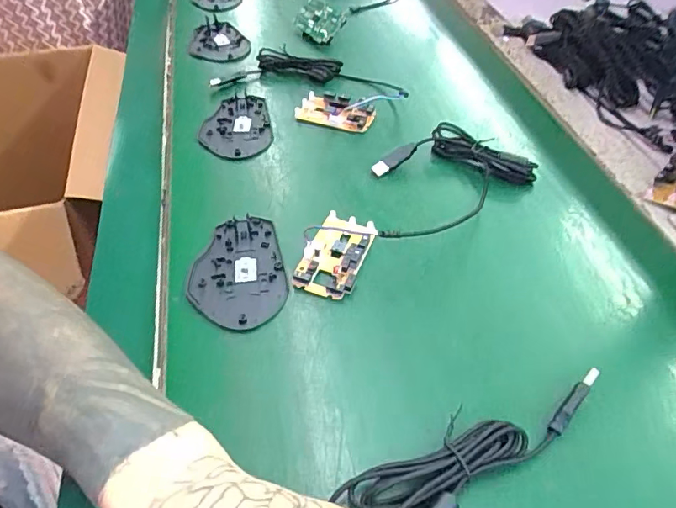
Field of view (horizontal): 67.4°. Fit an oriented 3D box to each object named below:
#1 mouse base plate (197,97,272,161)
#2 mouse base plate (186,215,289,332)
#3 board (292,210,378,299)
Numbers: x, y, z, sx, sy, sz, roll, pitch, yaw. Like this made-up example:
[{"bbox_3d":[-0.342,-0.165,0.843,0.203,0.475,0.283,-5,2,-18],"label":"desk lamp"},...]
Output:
[{"bbox_3d":[-0.107,-0.131,0.525,0.071,0.005,0.103,-9,48,-8],"label":"mouse base plate"},{"bbox_3d":[-0.074,0.012,0.392,0.071,0.007,0.106,2,47,2],"label":"mouse base plate"},{"bbox_3d":[-0.002,0.000,0.397,0.045,0.015,0.075,16,49,14],"label":"board"}]

